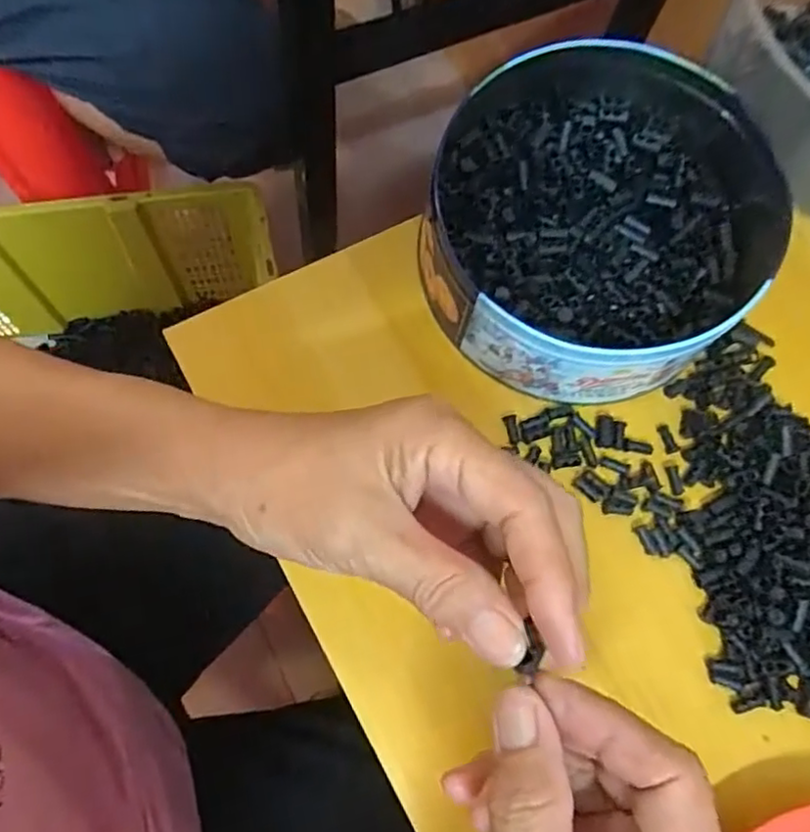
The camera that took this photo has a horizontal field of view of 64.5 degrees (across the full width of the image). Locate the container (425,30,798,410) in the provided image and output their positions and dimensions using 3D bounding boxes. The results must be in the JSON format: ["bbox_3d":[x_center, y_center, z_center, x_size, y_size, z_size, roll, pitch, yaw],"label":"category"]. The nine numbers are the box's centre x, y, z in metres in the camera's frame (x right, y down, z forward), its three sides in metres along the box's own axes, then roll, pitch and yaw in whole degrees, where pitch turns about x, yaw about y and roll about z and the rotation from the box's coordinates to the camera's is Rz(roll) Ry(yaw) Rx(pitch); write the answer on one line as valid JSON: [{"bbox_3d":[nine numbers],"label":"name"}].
[{"bbox_3d":[0.107,-0.109,0.360,0.177,0.070,0.194,2,73,-5],"label":"container"}]

